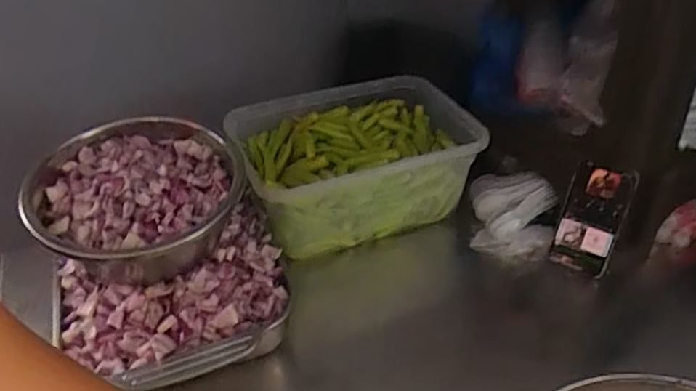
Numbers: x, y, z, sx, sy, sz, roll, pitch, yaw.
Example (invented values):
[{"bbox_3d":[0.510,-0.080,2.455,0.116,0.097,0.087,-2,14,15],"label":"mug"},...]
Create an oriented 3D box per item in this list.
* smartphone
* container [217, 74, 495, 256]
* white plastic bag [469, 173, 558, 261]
[{"bbox_3d":[0.339,0.034,0.801,0.078,0.160,0.015,20,25,25],"label":"smartphone"},{"bbox_3d":[0.011,-0.049,0.894,0.340,0.153,0.219,-11,39,-15],"label":"container"},{"bbox_3d":[0.251,0.024,0.891,0.117,0.083,0.142,6,38,7],"label":"white plastic bag"}]

